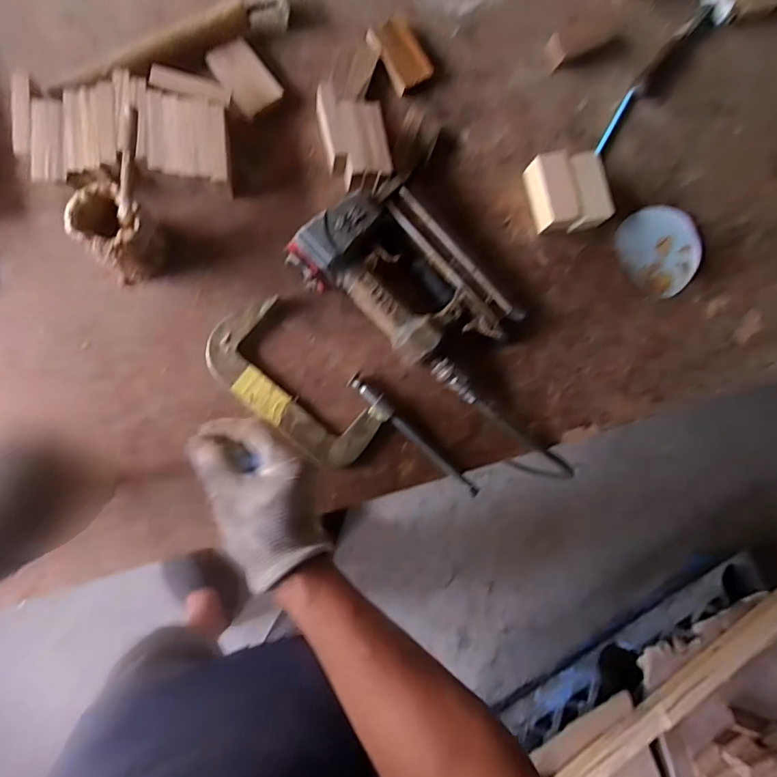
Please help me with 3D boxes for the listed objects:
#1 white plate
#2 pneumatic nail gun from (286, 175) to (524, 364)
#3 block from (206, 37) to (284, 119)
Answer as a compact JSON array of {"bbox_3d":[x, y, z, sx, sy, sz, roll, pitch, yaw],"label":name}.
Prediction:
[{"bbox_3d":[0.361,-0.185,0.638,0.109,0.024,0.117,1,87,-11],"label":"white plate"},{"bbox_3d":[0.026,-0.122,0.545,0.243,0.062,0.157,41,81,-7],"label":"pneumatic nail gun"},{"bbox_3d":[-0.162,-0.350,0.542,0.054,0.013,0.078,-41,96,-10],"label":"block"}]

